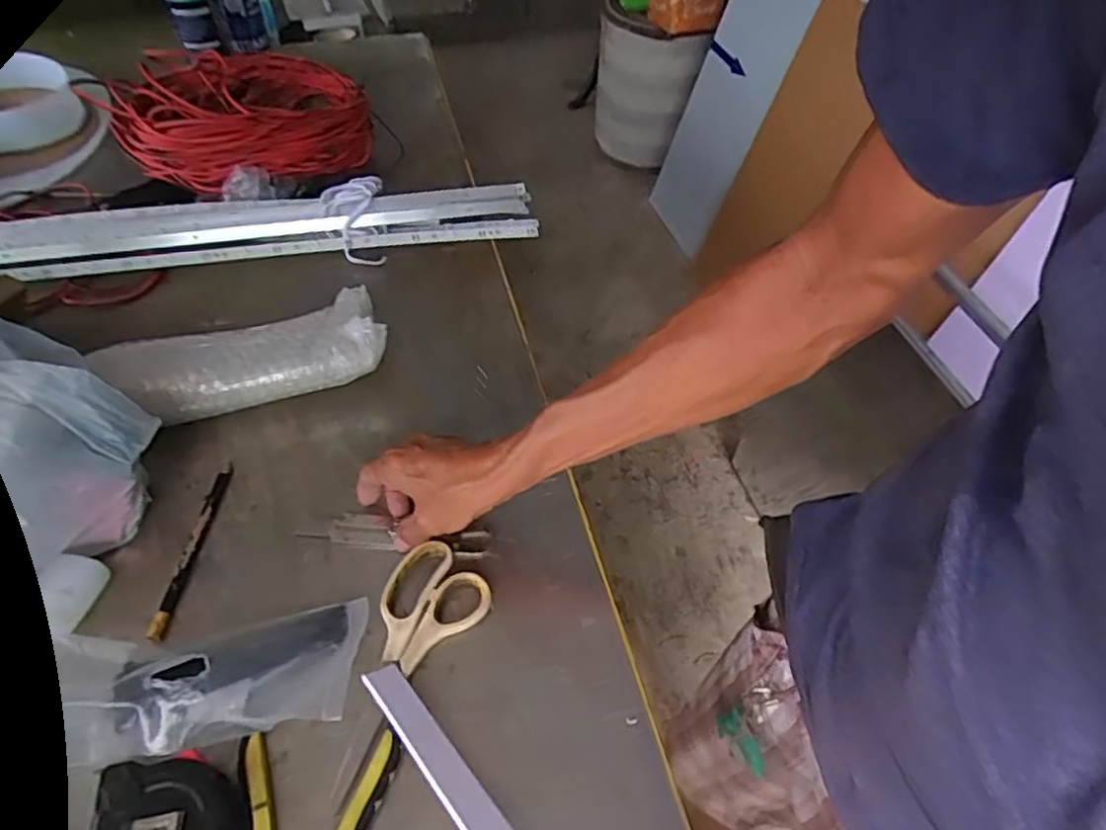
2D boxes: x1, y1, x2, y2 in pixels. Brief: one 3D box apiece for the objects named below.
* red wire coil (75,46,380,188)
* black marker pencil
[{"bbox_3d":[-0.383,-0.368,0.845,0.272,0.115,0.177,-32,59,-26],"label":"red wire coil"},{"bbox_3d":[-0.287,0.105,0.540,0.015,0.012,0.156,3,50,-1],"label":"black marker pencil"}]

